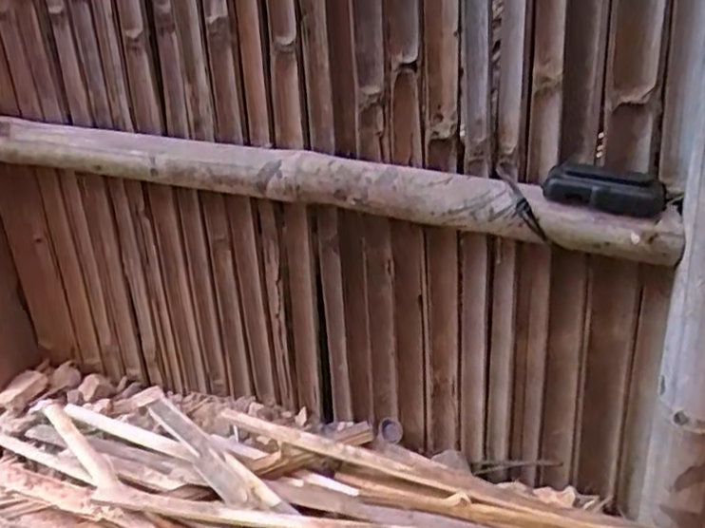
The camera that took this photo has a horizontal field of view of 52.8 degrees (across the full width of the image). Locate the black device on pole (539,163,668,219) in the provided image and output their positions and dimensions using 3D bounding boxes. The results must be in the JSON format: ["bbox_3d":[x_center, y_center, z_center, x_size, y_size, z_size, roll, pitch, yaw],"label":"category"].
[{"bbox_3d":[0.242,-0.071,0.684,0.106,0.027,0.051,10,30,19],"label":"black device on pole"}]

